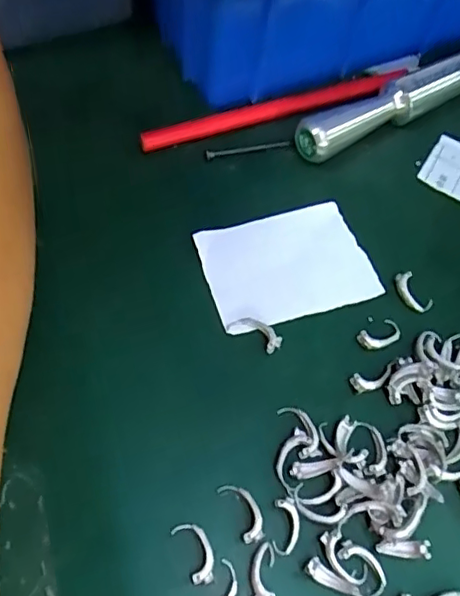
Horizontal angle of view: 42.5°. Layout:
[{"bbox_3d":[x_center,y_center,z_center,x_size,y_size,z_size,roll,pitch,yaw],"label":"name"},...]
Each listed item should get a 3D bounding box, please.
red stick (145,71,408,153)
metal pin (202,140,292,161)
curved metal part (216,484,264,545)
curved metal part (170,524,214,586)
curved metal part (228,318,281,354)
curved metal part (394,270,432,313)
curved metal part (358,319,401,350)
[{"bbox_3d":[0.023,-0.098,0.308,0.143,0.010,0.013,-16,65,-12],"label":"red stick"},{"bbox_3d":[0.009,-0.076,0.300,0.045,0.005,0.005,-14,65,-11],"label":"metal pin"},{"bbox_3d":[0.005,0.079,0.221,0.011,0.004,0.023,-24,67,-15],"label":"curved metal part"},{"bbox_3d":[-0.012,0.092,0.213,0.011,0.004,0.022,-24,67,-15],"label":"curved metal part"},{"bbox_3d":[0.012,0.014,0.256,0.023,0.004,0.011,33,66,12],"label":"curved metal part"},{"bbox_3d":[0.083,-0.003,0.270,0.011,0.004,0.020,-26,68,-16],"label":"curved metal part"},{"bbox_3d":[0.067,0.016,0.259,0.020,0.006,0.010,-27,68,-16],"label":"curved metal part"}]

